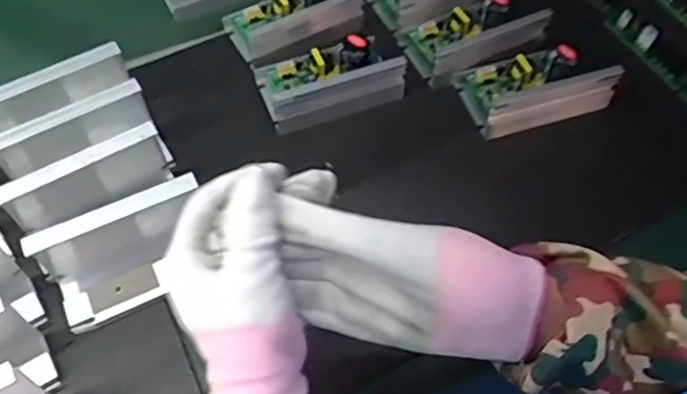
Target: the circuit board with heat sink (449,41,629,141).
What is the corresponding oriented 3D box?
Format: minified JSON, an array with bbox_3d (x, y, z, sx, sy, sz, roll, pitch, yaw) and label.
[{"bbox_3d":[0.183,-0.112,0.600,0.130,0.063,0.077,-13,57,-8],"label":"circuit board with heat sink"}]

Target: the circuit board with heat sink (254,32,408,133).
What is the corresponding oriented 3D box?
[{"bbox_3d":[-0.014,-0.119,0.607,0.132,0.062,0.080,-15,57,-9],"label":"circuit board with heat sink"}]

